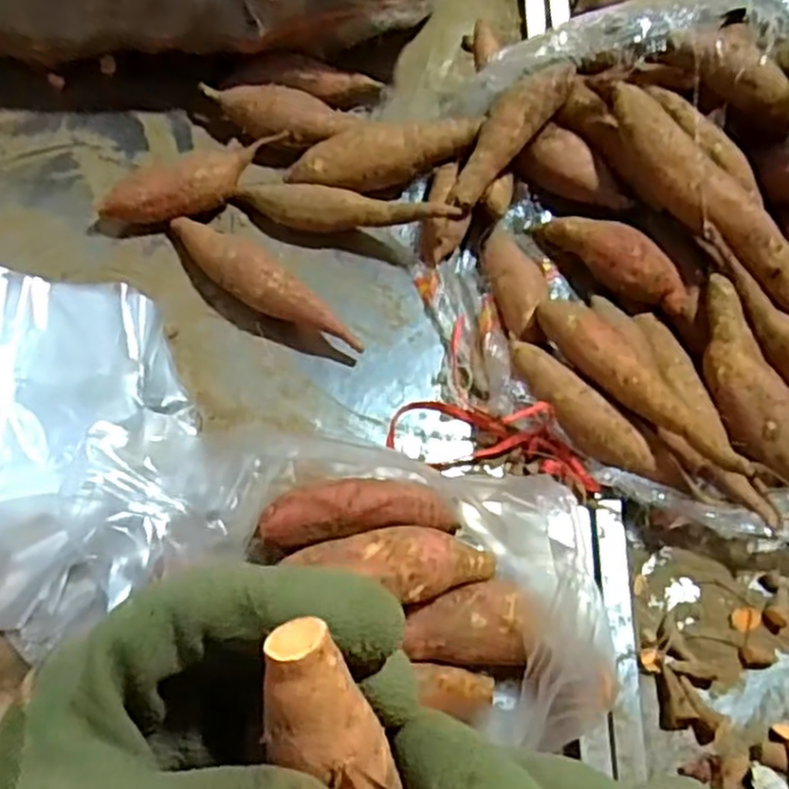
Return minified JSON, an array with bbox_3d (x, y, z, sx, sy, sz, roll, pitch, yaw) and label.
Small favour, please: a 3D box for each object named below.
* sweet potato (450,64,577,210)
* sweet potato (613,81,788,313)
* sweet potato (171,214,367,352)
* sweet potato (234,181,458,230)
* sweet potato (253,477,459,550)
[{"bbox_3d":[0.093,-0.212,0.606,0.037,0.047,0.148,39,89,15],"label":"sweet potato"},{"bbox_3d":[0.243,-0.144,0.577,0.052,0.048,0.234,-40,84,-19],"label":"sweet potato"},{"bbox_3d":[-0.108,-0.085,0.590,0.185,0.044,0.033,39,68,15],"label":"sweet potato"},{"bbox_3d":[-0.039,-0.150,0.612,0.181,0.029,0.032,8,63,15],"label":"sweet potato"},{"bbox_3d":[-0.023,0.081,0.509,0.126,0.044,0.037,-3,64,-4],"label":"sweet potato"}]

